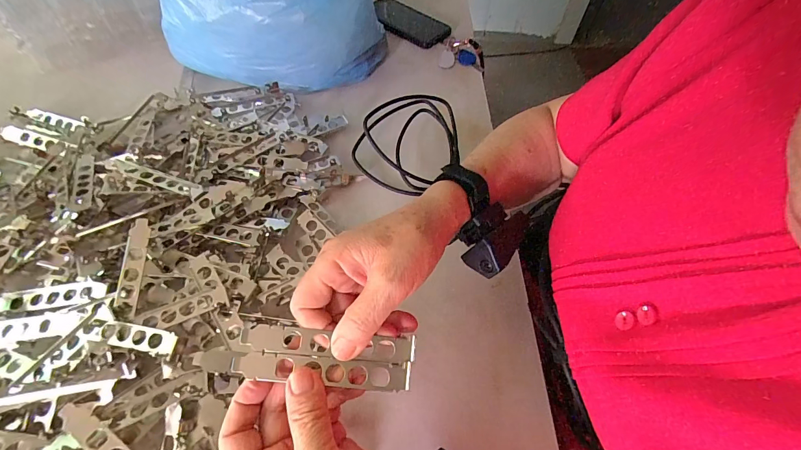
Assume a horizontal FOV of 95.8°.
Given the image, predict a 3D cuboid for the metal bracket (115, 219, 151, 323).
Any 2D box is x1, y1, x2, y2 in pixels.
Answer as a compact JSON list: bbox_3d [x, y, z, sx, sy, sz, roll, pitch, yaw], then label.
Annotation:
[{"bbox_3d":[-0.246,0.039,0.332,0.020,0.010,0.095,0,70,-8],"label":"metal bracket"}]

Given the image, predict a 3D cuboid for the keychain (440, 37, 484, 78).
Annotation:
[{"bbox_3d":[0.109,-0.296,0.621,0.077,0.025,0.082,10,57,4],"label":"keychain"}]

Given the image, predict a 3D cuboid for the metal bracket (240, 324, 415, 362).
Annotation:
[{"bbox_3d":[-0.050,0.083,0.255,0.120,0.004,0.019,6,77,-5],"label":"metal bracket"}]

